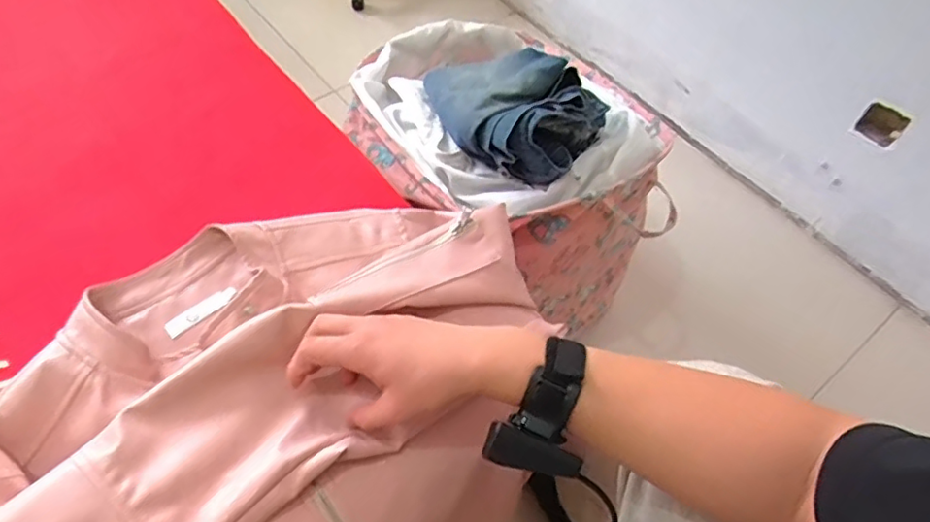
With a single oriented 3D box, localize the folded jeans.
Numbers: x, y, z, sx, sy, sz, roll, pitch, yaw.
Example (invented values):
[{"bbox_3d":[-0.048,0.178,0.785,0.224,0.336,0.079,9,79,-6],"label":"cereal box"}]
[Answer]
[{"bbox_3d":[0.040,-0.215,0.839,0.277,0.131,0.176,29,58,15],"label":"folded jeans"}]

